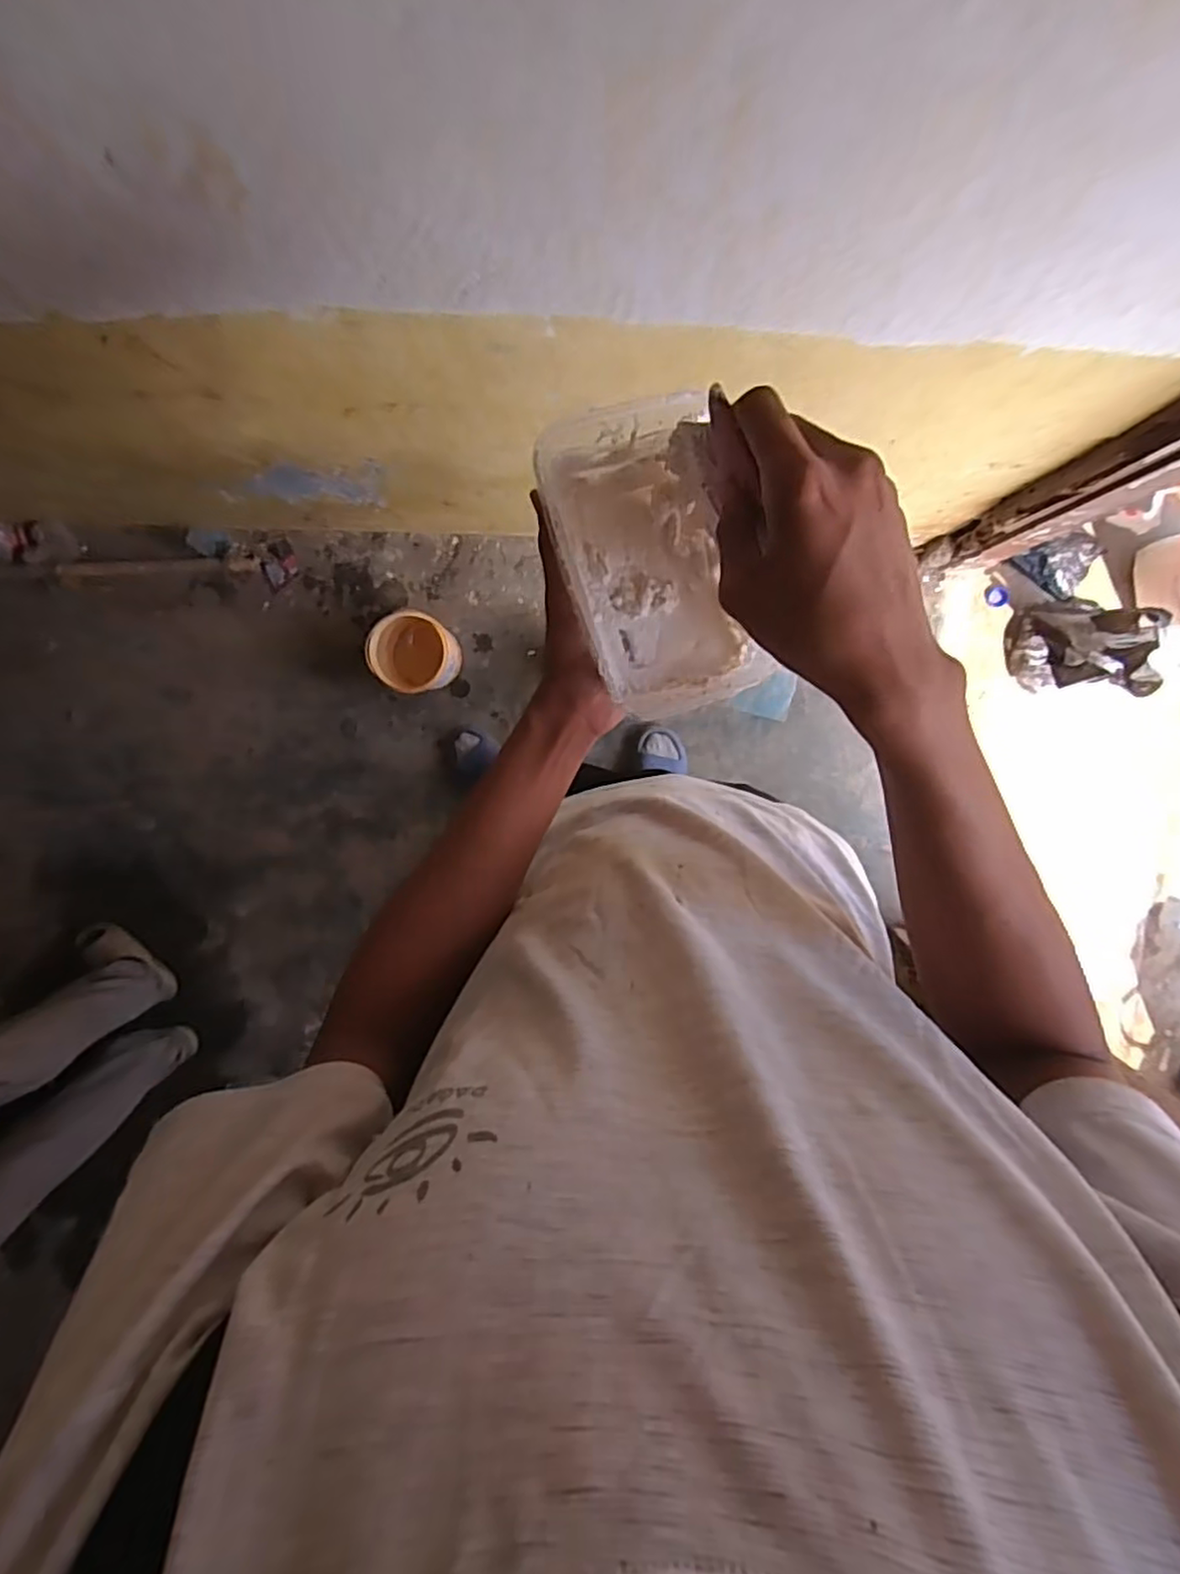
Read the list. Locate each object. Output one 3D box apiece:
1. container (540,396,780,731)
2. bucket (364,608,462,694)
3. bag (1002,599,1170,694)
[{"bbox_3d":[0.041,-0.138,0.410,0.102,0.067,0.179,-20,102,5],"label":"container"},{"bbox_3d":[-0.372,-0.286,1.428,0.155,0.148,0.161,0,96,2],"label":"bucket"},{"bbox_3d":[1.003,-0.285,1.353,0.170,0.227,0.209,-7,96,3],"label":"bag"}]

